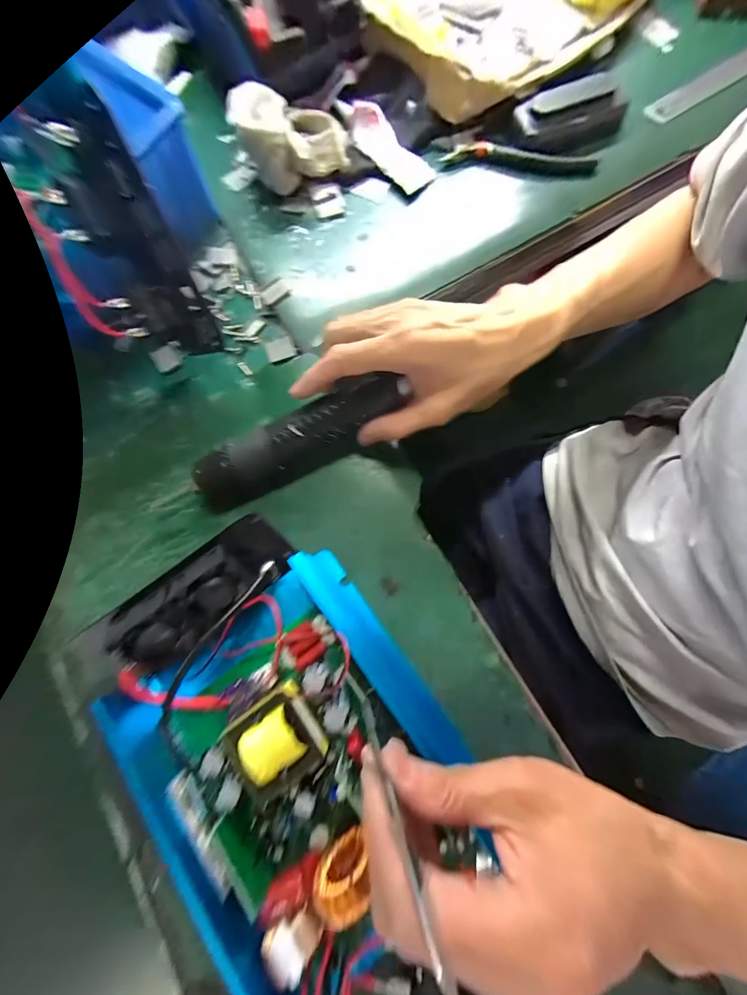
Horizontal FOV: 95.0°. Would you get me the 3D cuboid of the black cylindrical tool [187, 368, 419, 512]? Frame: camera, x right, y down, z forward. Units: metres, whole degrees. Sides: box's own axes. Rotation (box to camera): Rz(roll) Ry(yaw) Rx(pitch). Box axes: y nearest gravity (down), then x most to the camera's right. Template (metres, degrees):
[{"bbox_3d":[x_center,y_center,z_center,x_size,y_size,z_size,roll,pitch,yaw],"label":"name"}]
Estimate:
[{"bbox_3d":[-0.054,-0.041,0.251,0.162,0.032,0.038,-29,79,0],"label":"black cylindrical tool"}]

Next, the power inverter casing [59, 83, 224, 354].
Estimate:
[{"bbox_3d":[-0.152,-0.162,0.226,0.044,0.132,0.018,-20,37,-3],"label":"power inverter casing"}]

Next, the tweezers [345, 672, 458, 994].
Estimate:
[{"bbox_3d":[0.005,0.131,0.160,0.009,0.128,0.012,-31,114,-5],"label":"tweezers"}]

